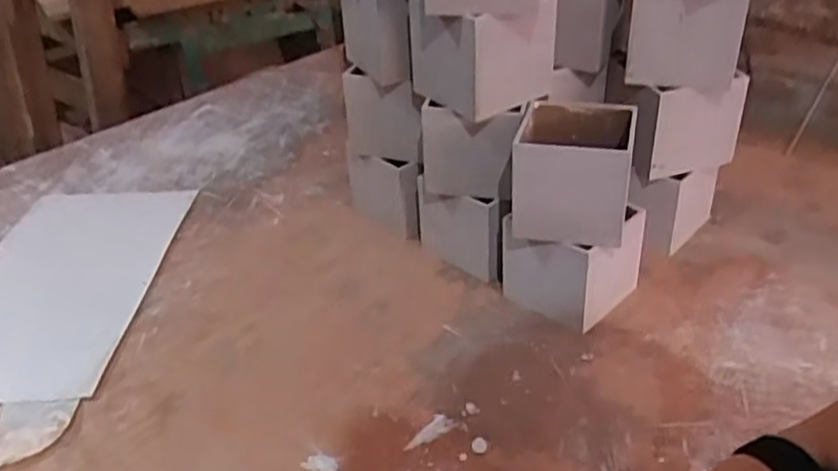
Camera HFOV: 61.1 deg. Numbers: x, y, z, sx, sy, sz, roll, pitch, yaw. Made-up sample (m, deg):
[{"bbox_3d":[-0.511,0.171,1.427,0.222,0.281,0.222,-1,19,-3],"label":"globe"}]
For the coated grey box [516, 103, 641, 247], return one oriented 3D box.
[{"bbox_3d":[0.162,-0.072,0.742,0.115,0.103,0.127,5,35,13],"label":"coated grey box"}]

